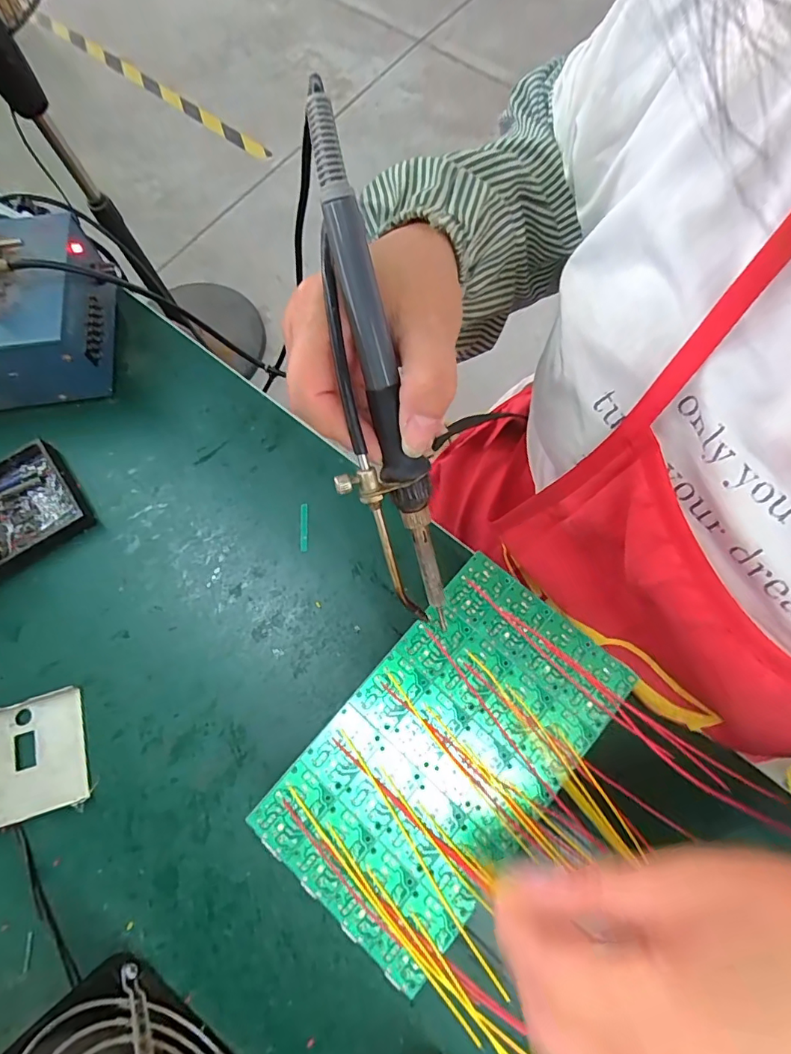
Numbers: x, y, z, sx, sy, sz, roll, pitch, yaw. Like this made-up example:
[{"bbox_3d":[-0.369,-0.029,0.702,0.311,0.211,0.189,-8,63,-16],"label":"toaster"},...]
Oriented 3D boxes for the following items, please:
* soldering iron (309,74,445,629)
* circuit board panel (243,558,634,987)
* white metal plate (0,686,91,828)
[{"bbox_3d":[-0.011,-0.046,0.209,0.034,0.027,0.214,-15,112,-4],"label":"soldering iron"},{"bbox_3d":[0.026,0.108,0.245,0.100,0.004,0.174,40,77,13],"label":"circuit board panel"},{"bbox_3d":[-0.224,0.140,0.303,0.063,0.011,0.069,-18,72,-5],"label":"white metal plate"}]

